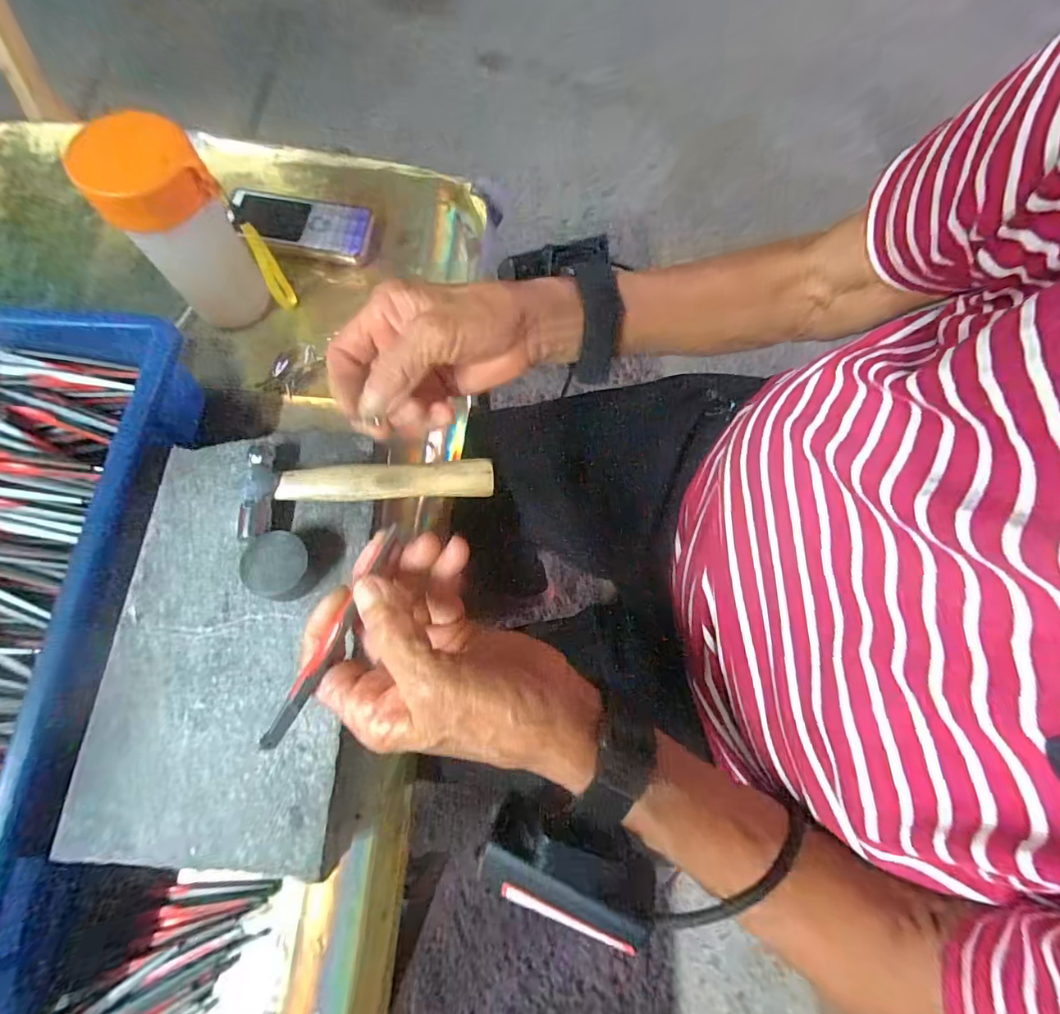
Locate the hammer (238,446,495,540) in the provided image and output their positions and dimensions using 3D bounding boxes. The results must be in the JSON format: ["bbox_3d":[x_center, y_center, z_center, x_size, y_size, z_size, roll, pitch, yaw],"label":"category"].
[{"bbox_3d":[-0.096,-0.012,0.306,0.145,0.017,0.051,-4,72,-3],"label":"hammer"}]

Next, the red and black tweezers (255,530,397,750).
[{"bbox_3d":[-0.081,0.053,0.210,0.009,0.008,0.101,27,81,7],"label":"red and black tweezers"}]

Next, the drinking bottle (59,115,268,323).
[{"bbox_3d":[-0.246,-0.199,0.360,0.066,0.136,0.060,-31,75,-11],"label":"drinking bottle"}]

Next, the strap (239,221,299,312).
[{"bbox_3d":[-0.203,-0.185,0.394,0.016,0.073,0.010,-31,75,-11],"label":"strap"}]

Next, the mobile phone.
[{"bbox_3d":[-0.201,-0.247,0.437,0.125,0.018,0.055,7,71,0],"label":"mobile phone"}]

